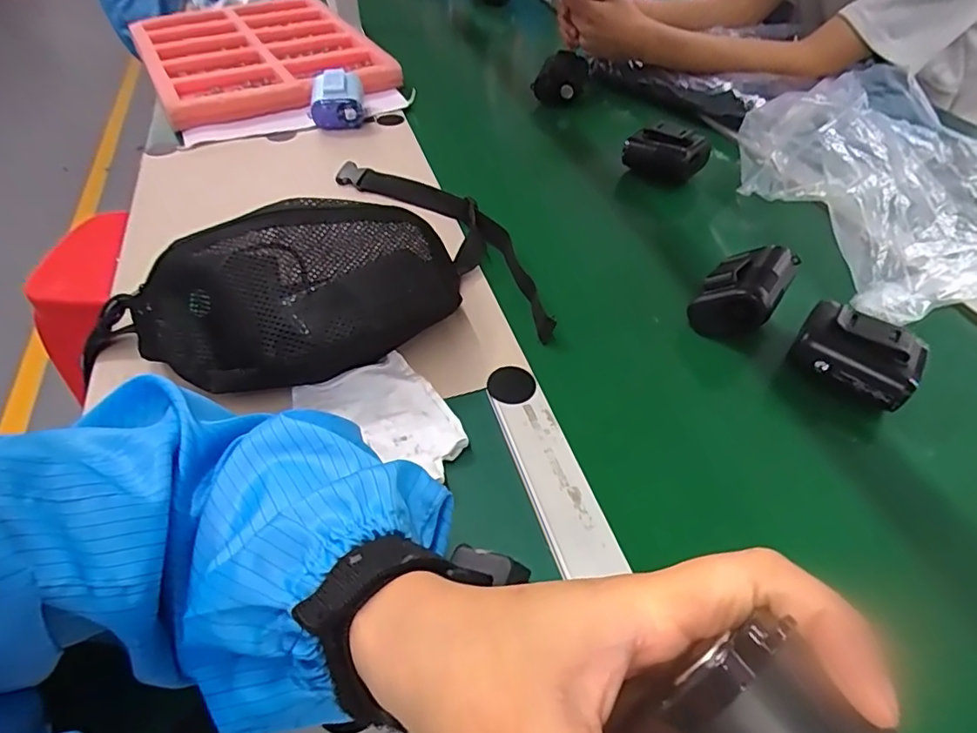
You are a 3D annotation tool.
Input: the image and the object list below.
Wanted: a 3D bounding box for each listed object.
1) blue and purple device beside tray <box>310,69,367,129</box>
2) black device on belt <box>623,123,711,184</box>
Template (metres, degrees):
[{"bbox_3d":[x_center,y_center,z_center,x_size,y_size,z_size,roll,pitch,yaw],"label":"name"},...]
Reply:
[{"bbox_3d":[-0.203,-0.361,0.745,0.076,0.052,0.088,-9,47,-7],"label":"blue and purple device beside tray"},{"bbox_3d":[0.206,-0.248,0.641,0.092,0.051,0.035,21,50,19],"label":"black device on belt"}]

